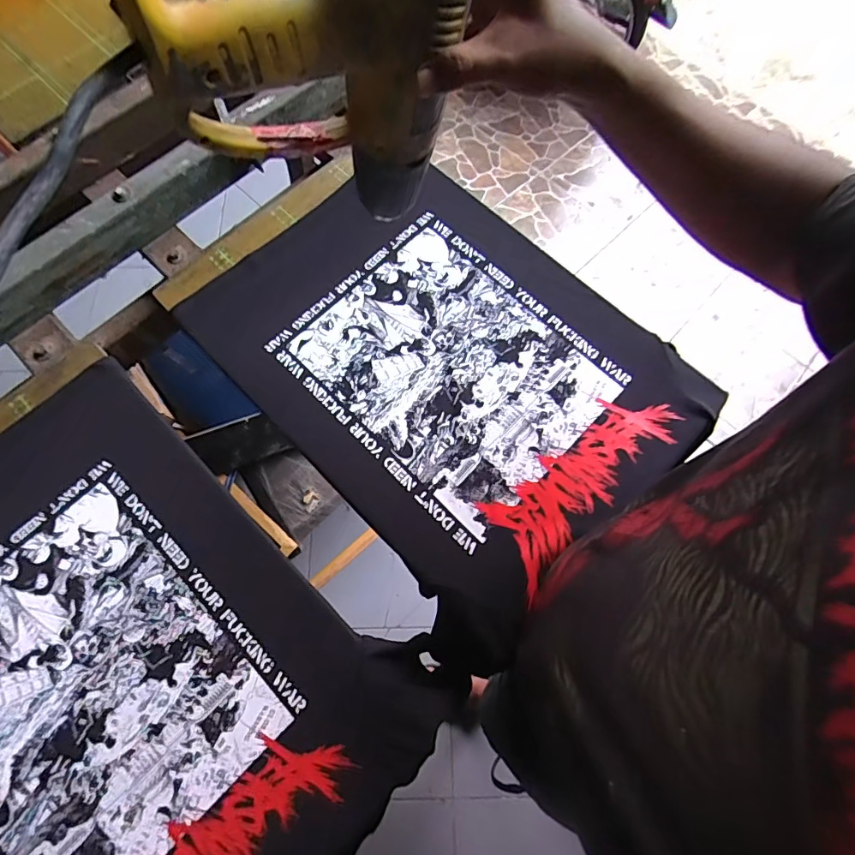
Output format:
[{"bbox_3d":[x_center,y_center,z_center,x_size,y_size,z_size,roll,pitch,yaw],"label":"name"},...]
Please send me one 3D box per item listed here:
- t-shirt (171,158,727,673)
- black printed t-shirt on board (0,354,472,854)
[{"bbox_3d":[0.013,-0.095,0.572,0.402,0.030,0.554,-39,77,-12],"label":"t-shirt"},{"bbox_3d":[-0.310,0.234,0.459,0.554,0.015,0.409,38,75,11],"label":"black printed t-shirt on board"}]

